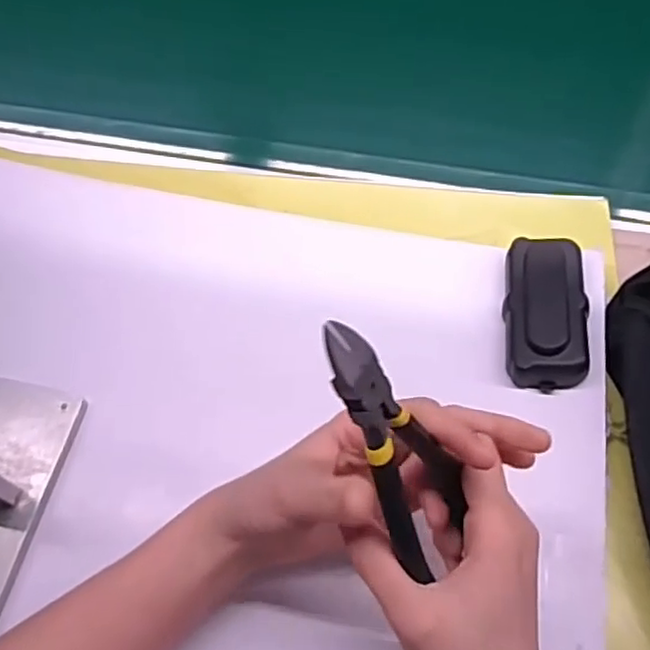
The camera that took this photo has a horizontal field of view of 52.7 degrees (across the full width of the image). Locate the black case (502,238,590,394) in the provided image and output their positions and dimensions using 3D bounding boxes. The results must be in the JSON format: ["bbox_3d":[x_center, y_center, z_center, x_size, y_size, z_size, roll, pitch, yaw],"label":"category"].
[{"bbox_3d":[0.147,-0.010,0.438,0.050,0.028,0.103,8,61,2],"label":"black case"}]

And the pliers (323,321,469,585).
[{"bbox_3d":[0.030,0.057,0.267,0.018,0.148,0.045,14,55,42],"label":"pliers"}]

